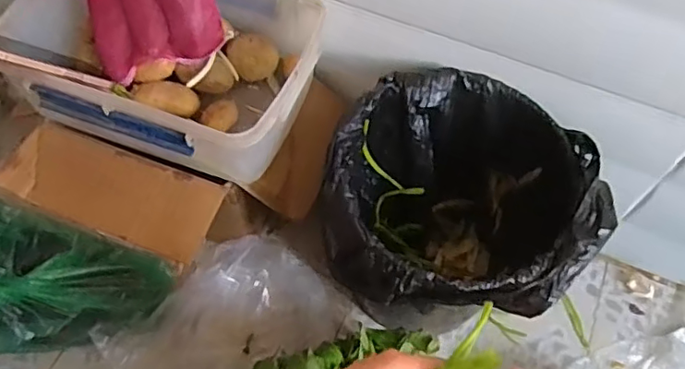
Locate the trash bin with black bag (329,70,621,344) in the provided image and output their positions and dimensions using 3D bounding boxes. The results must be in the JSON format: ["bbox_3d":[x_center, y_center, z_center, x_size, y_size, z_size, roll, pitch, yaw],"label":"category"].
[{"bbox_3d":[0.112,0.046,0.651,0.251,0.247,0.243,2,59,-1],"label":"trash bin with black bag"}]

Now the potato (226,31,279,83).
[{"bbox_3d":[-0.103,-0.147,0.668,0.055,0.051,0.042,-11,60,-8],"label":"potato"}]

